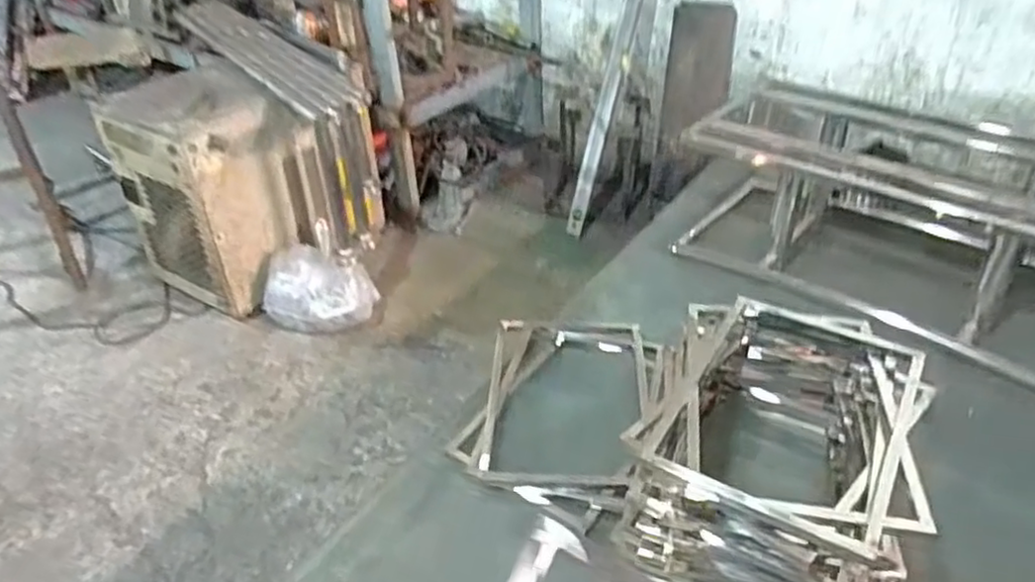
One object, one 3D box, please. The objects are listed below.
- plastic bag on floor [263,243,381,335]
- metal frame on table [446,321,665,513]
[{"bbox_3d":[-0.460,0.000,1.607,0.231,0.187,0.159,8,37,13],"label":"plastic bag on floor"},{"bbox_3d":[0.075,0.164,1.129,0.277,0.040,0.404,9,37,15],"label":"metal frame on table"}]

